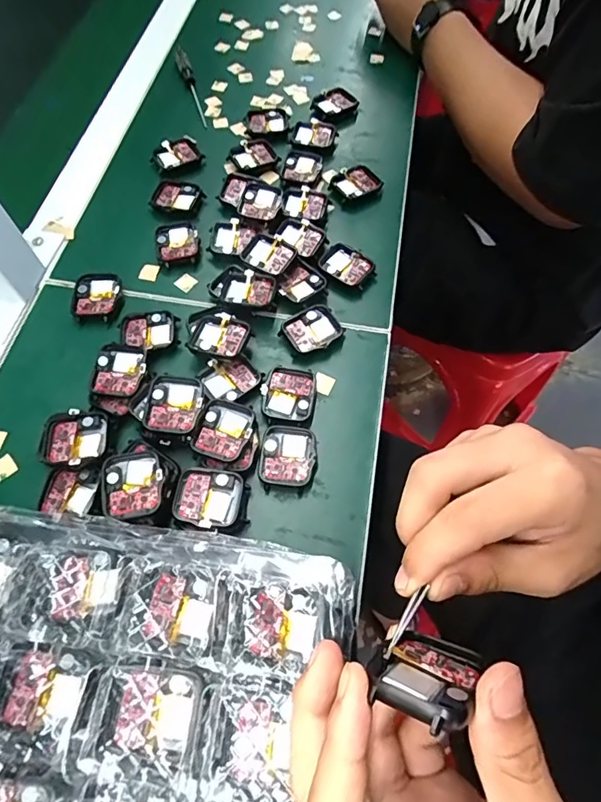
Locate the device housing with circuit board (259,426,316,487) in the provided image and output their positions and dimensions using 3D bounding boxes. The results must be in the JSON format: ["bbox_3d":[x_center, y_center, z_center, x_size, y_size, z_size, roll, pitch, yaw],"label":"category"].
[{"bbox_3d":[-0.009,0.039,0.331,0.038,0.009,0.041,7,65,2],"label":"device housing with circuit board"}]

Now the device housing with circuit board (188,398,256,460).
[{"bbox_3d":[-0.053,0.020,0.330,0.036,0.015,0.043,21,66,8],"label":"device housing with circuit board"}]

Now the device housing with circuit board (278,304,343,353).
[{"bbox_3d":[0.009,-0.056,0.377,0.045,0.010,0.037,-29,69,-14],"label":"device housing with circuit board"}]

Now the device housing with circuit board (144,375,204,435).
[{"bbox_3d":[-0.087,0.002,0.325,0.037,0.007,0.041,6,65,-2],"label":"device housing with circuit board"}]

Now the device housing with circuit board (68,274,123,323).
[{"bbox_3d":[-0.171,-0.086,0.394,0.041,0.010,0.043,-5,65,-4],"label":"device housing with circuit board"}]

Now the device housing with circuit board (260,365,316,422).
[{"bbox_3d":[-0.009,-0.005,0.352,0.037,0.011,0.042,10,65,3],"label":"device housing with circuit board"}]

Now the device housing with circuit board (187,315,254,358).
[{"bbox_3d":[-0.063,-0.047,0.367,0.041,0.019,0.037,22,66,9],"label":"device housing with circuit board"}]

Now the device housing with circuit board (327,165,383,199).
[{"bbox_3d":[0.052,-0.210,0.457,0.042,0.011,0.037,-32,69,-15],"label":"device housing with circuit board"}]

